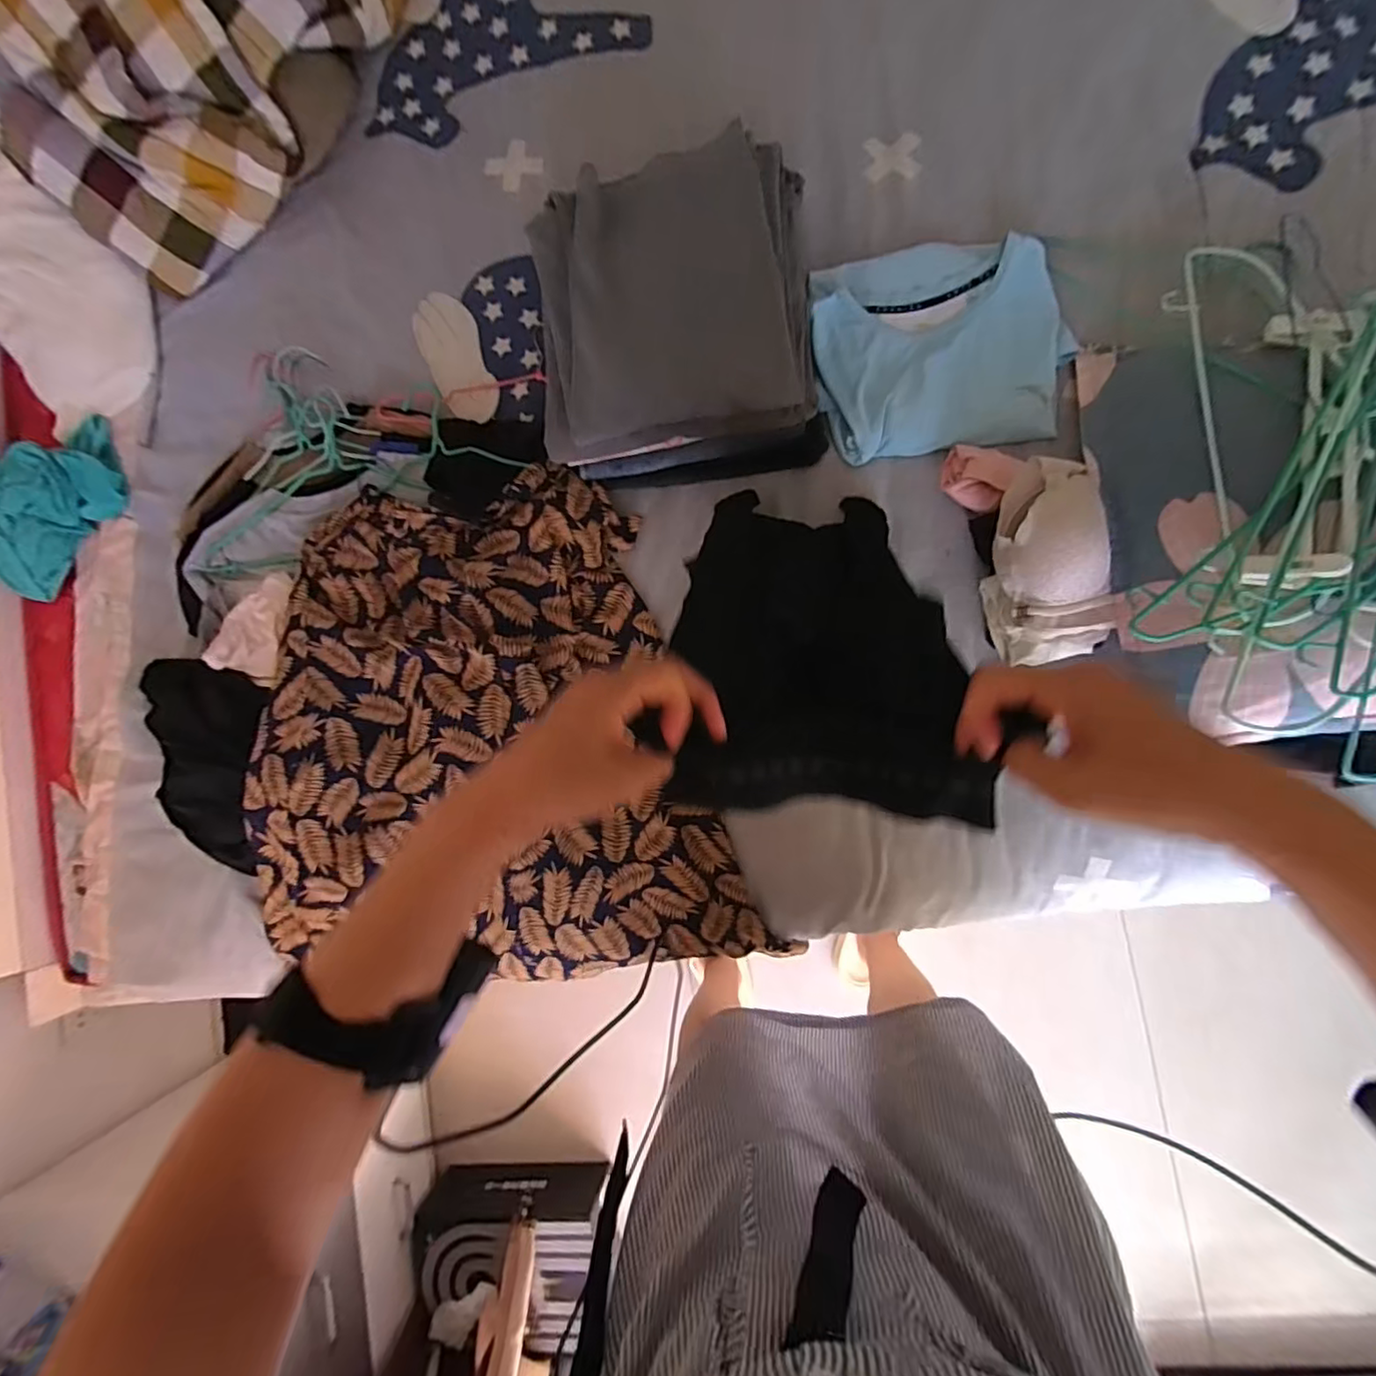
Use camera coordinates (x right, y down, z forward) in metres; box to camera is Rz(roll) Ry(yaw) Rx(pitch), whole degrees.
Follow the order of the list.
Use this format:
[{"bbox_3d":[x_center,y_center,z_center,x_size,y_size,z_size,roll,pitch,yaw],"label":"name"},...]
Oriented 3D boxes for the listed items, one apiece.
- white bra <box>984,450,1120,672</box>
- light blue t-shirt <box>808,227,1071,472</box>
[{"bbox_3d":[0.378,-0.135,0.656,0.108,0.115,0.206,0,88,9],"label":"white bra"},{"bbox_3d":[0.285,-0.391,0.714,0.267,0.038,0.238,-4,87,9],"label":"light blue t-shirt"}]

